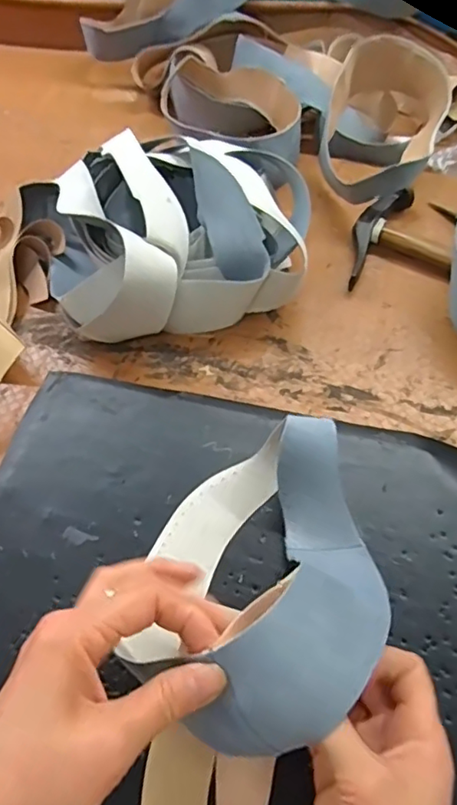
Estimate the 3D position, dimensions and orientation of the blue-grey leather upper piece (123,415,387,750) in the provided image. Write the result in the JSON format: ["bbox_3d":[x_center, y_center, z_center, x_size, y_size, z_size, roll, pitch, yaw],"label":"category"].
[{"bbox_3d":[0.022,0.086,0.329,0.133,0.096,0.193,0,19,0],"label":"blue-grey leather upper piece"}]

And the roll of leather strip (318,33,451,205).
[{"bbox_3d":[0.178,-0.324,0.650,0.125,0.085,0.249,13,58,10],"label":"roll of leather strip"}]

